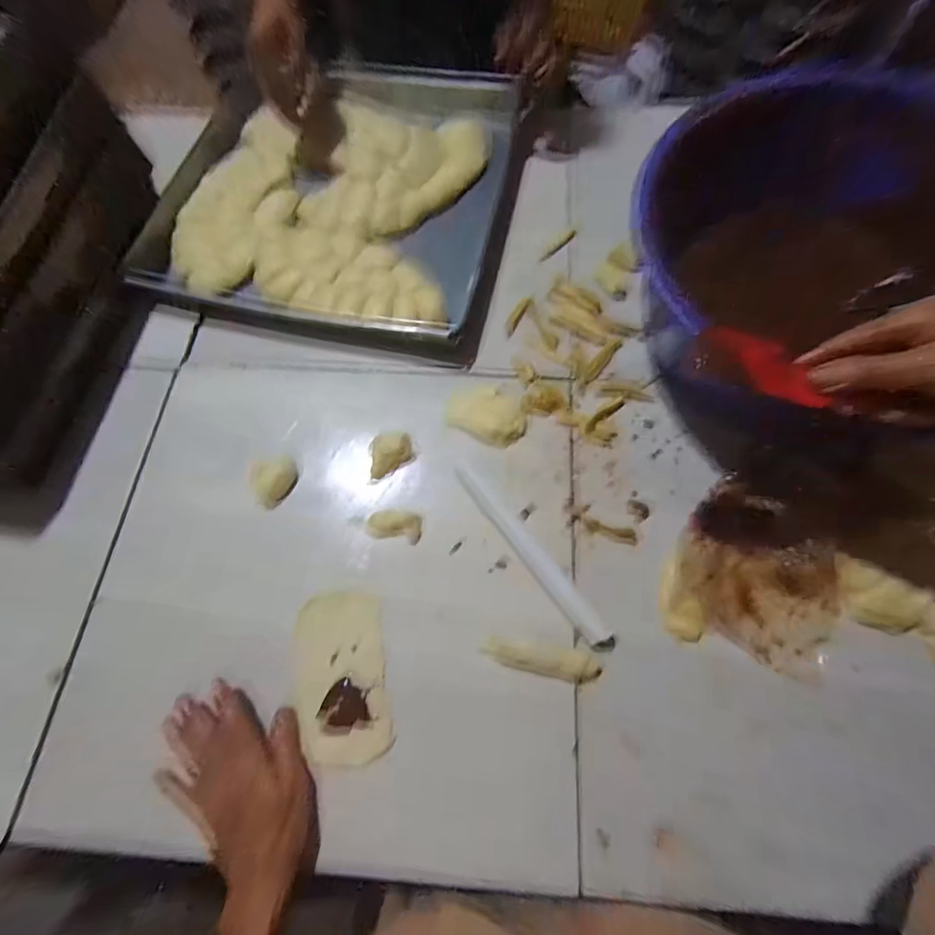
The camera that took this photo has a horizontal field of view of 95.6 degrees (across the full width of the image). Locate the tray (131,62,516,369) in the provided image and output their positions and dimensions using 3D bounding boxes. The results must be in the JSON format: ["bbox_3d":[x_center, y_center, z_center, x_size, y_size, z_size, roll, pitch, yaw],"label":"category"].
[{"bbox_3d":[-0.179,-0.389,0.599,0.461,0.053,0.464,10,72,6],"label":"tray"}]

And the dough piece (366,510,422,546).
[{"bbox_3d":[-0.078,0.062,0.455,0.057,0.009,0.032,8,72,5],"label":"dough piece"}]

